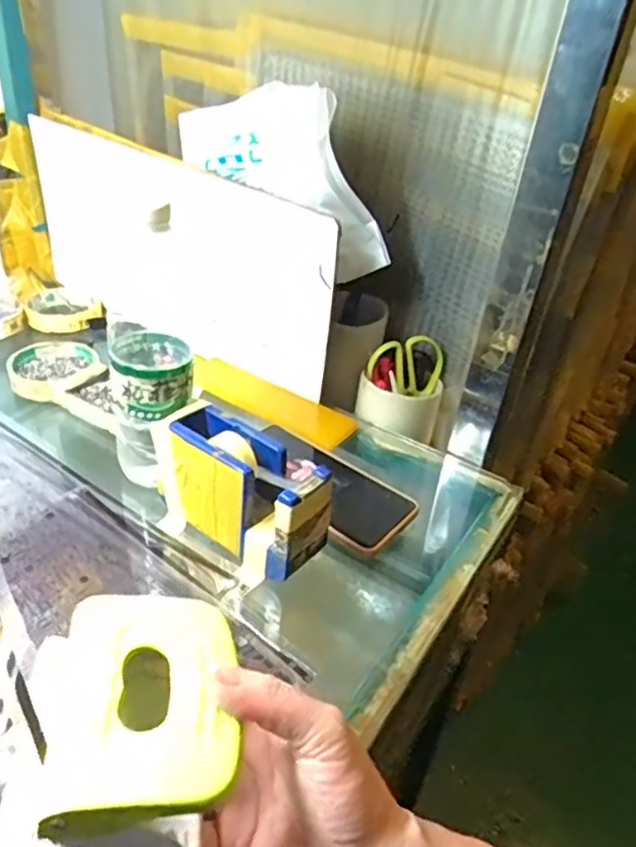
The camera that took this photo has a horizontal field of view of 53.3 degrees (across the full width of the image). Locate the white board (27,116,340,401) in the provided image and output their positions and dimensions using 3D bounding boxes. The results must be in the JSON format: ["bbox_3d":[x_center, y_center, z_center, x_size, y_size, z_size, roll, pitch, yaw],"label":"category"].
[{"bbox_3d":[-0.156,-0.177,0.670,0.406,0.188,0.015,27,37,25],"label":"white board"}]

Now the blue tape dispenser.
[{"bbox_3d":[-0.055,0.050,0.456,0.132,0.081,0.051,28,39,28],"label":"blue tape dispenser"}]

